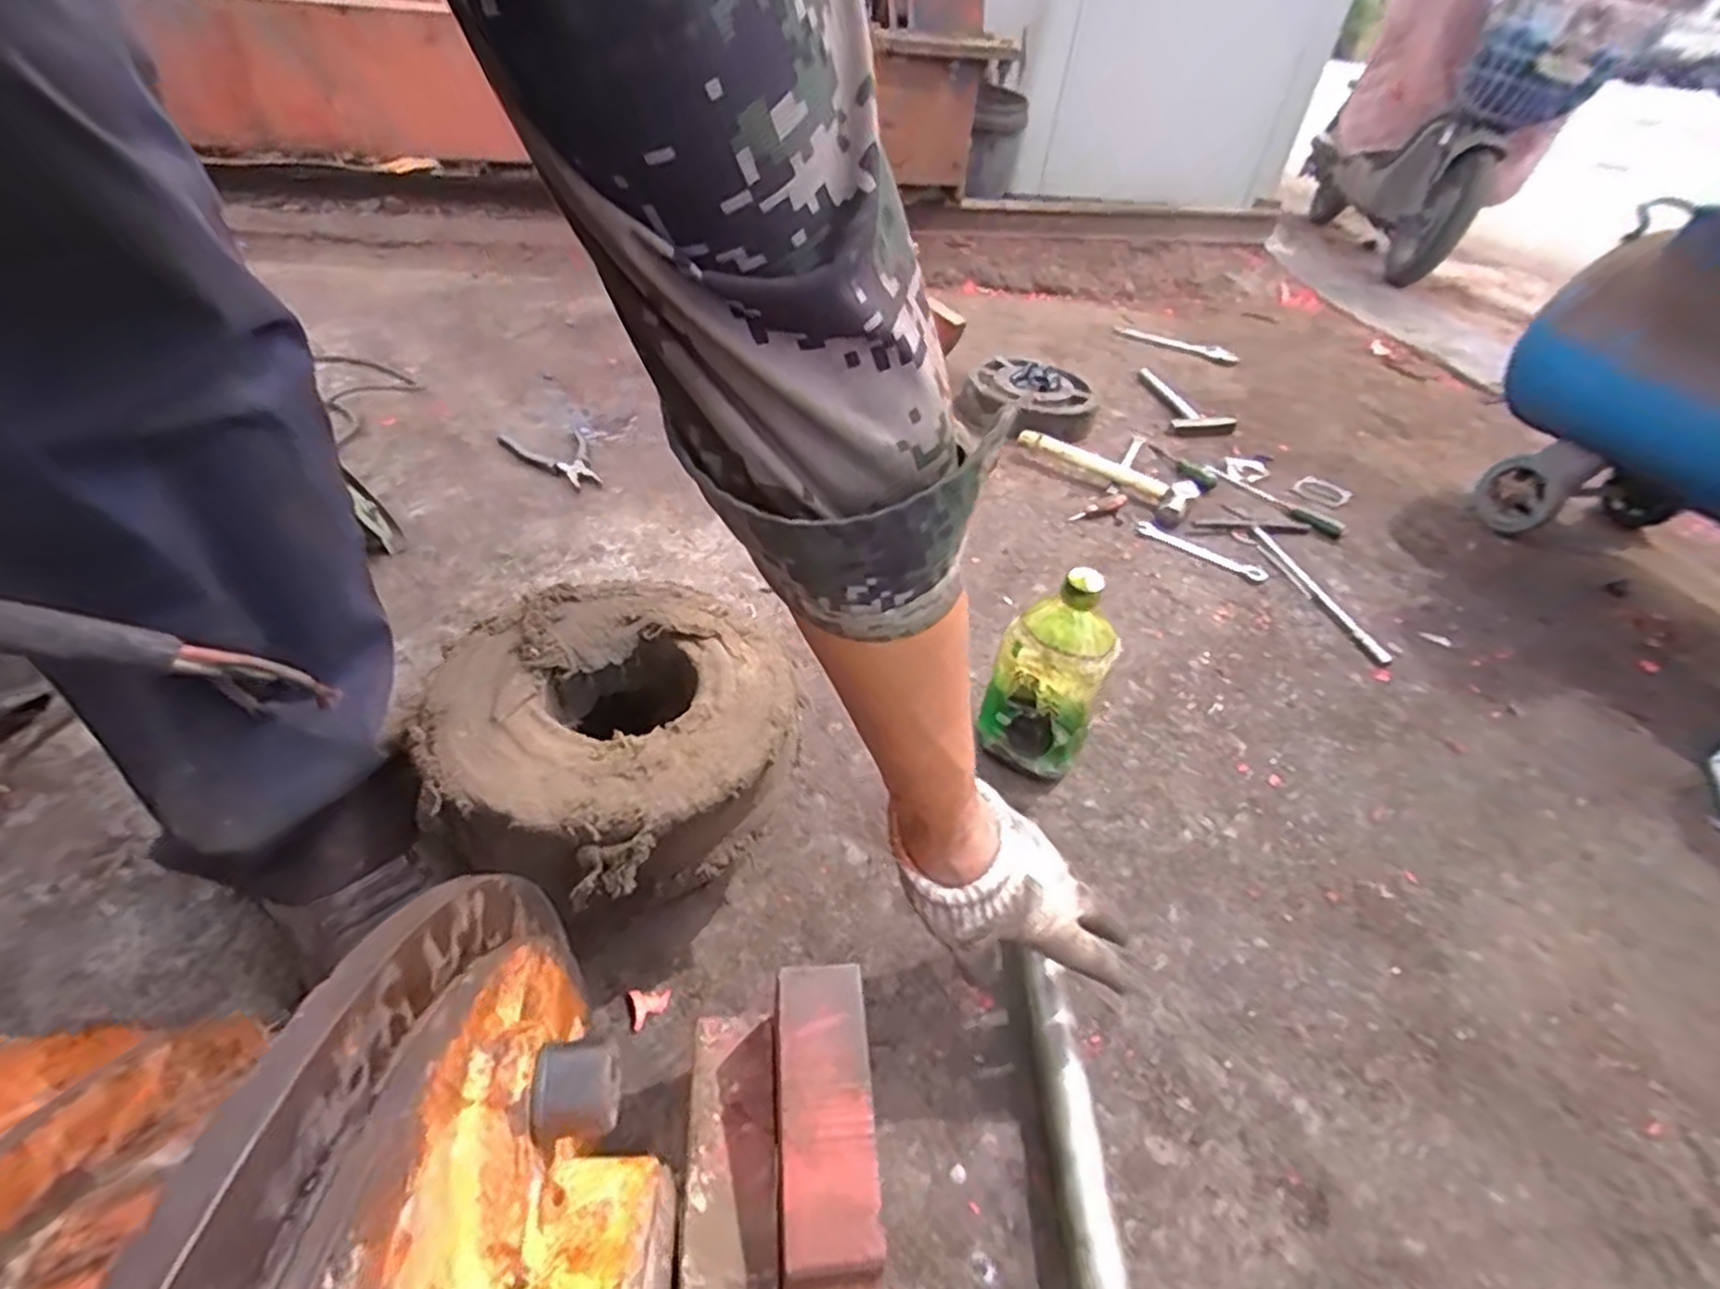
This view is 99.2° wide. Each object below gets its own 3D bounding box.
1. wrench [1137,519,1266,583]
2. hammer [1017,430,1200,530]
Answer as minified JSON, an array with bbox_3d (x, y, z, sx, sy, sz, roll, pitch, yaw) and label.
[{"bbox_3d":[0.481,-0.135,1.041,0.044,0.006,0.189,-31,53,-34],"label":"wrench"},{"bbox_3d":[0.396,-0.280,1.179,0.090,0.033,0.293,-29,52,-33],"label":"hammer"}]

